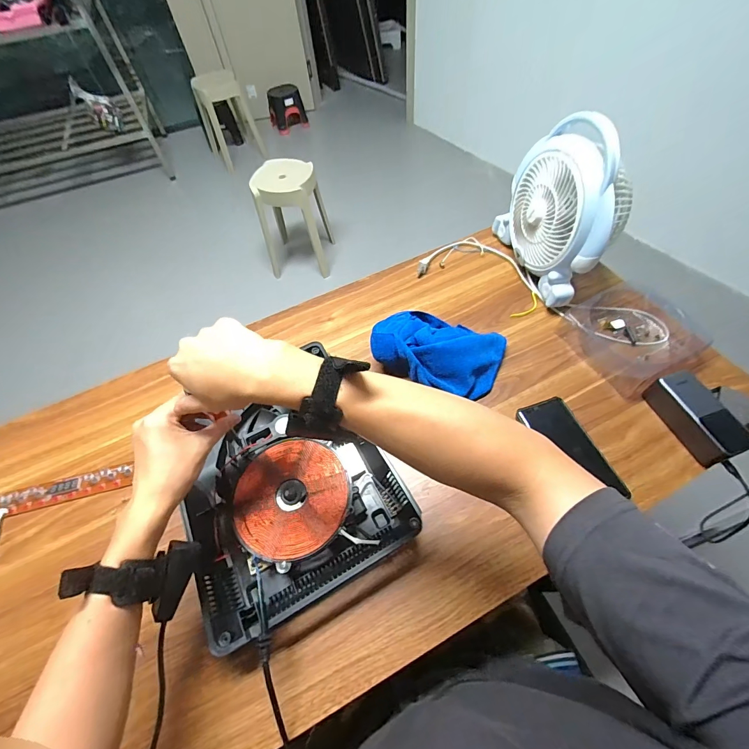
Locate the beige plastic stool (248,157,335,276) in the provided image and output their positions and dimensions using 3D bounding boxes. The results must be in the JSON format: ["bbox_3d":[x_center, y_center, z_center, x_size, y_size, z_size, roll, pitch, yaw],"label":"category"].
[{"bbox_3d":[-0.378,-0.736,1.703,0.274,0.424,0.288,-2,57,3],"label":"beige plastic stool"}]

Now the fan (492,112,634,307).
[{"bbox_3d":[0.336,-0.295,0.648,0.119,0.246,0.263,-17,58,-6],"label":"fan"}]

